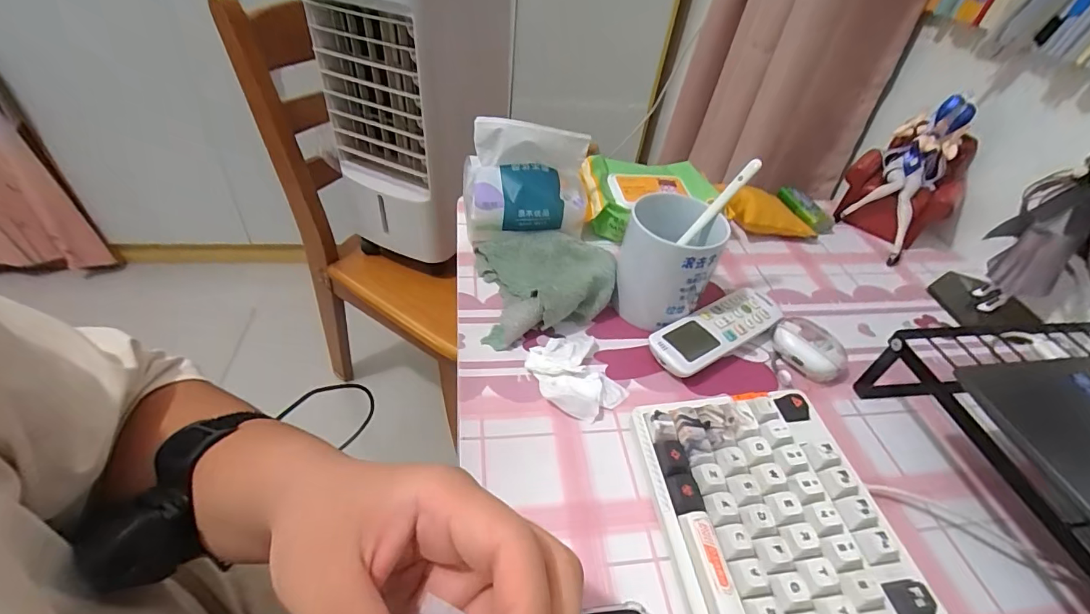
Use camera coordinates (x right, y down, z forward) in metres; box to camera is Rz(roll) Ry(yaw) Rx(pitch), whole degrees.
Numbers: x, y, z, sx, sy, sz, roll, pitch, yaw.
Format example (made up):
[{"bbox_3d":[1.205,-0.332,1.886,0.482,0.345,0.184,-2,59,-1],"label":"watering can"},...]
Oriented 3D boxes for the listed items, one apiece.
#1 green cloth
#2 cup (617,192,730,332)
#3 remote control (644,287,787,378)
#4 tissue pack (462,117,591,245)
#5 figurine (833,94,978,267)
[{"bbox_3d":[-0.006,-0.030,0.434,0.121,0.042,0.122,-11,47,-18],"label":"green cloth"},{"bbox_3d":[0.105,-0.037,0.415,0.078,0.098,0.070,18,44,10],"label":"cup"},{"bbox_3d":[0.153,0.022,0.414,0.134,0.022,0.046,-22,51,-27],"label":"remote control"},{"bbox_3d":[-0.017,-0.125,0.468,0.121,0.108,0.060,0,44,-7],"label":"tissue pack"},{"bbox_3d":[0.422,-0.155,0.538,0.105,0.154,0.129,37,50,27],"label":"figurine"}]

